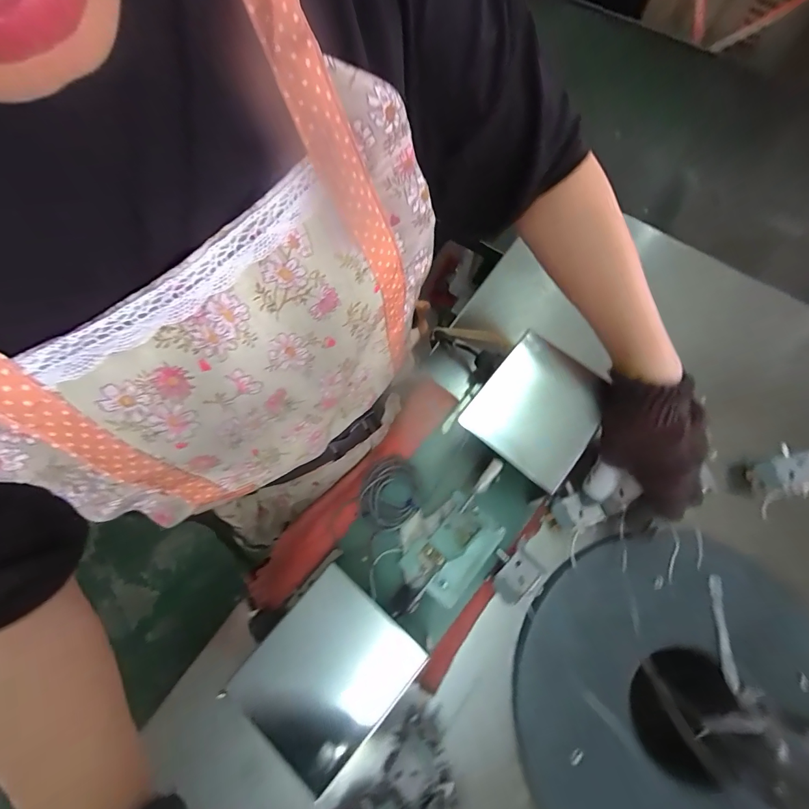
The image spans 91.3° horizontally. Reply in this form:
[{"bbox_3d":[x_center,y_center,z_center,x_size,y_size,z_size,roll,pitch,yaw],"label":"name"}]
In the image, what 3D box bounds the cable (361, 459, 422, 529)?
[{"bbox_3d":[-0.015,0.097,0.429,0.063,0.012,0.075,17,73,6],"label":"cable"}]

